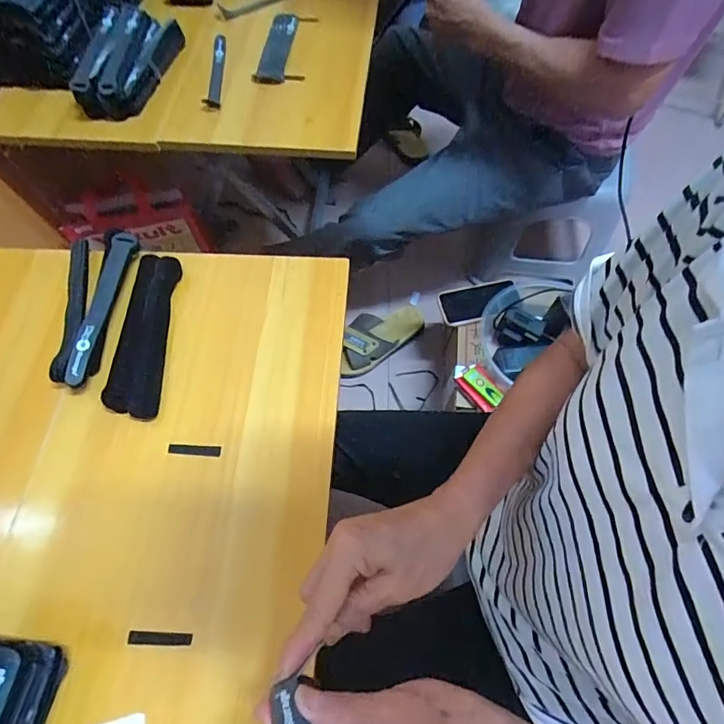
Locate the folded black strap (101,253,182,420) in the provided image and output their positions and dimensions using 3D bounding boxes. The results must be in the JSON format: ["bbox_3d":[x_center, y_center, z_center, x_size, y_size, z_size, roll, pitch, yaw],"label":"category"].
[{"bbox_3d":[-0.247,-0.037,0.493,0.053,0.013,0.203,-1,64,-1],"label":"folded black strap"}]

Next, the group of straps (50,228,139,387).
[{"bbox_3d":[-0.306,-0.066,0.492,0.065,0.033,0.200,1,64,0],"label":"group of straps"}]

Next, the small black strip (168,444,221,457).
[{"bbox_3d":[-0.169,0.088,0.436,0.052,0.004,0.010,4,64,2],"label":"small black strip"}]

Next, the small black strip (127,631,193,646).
[{"bbox_3d":[-0.172,0.235,0.367,0.053,0.004,0.010,2,64,1],"label":"small black strip"}]

